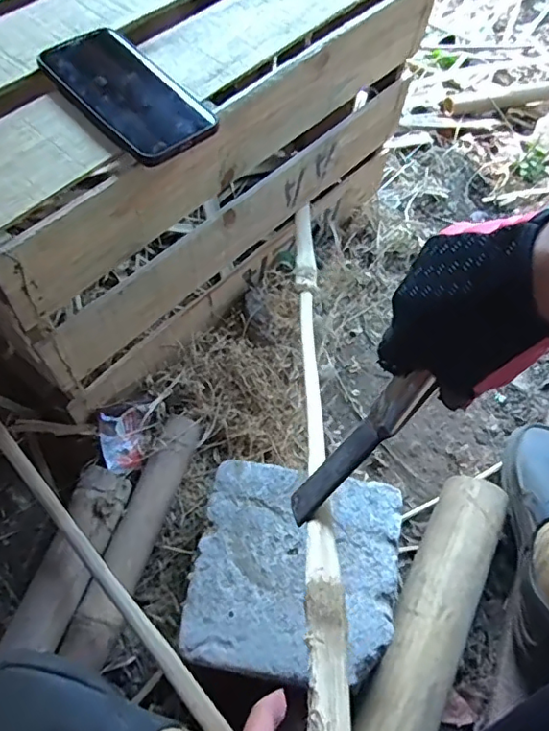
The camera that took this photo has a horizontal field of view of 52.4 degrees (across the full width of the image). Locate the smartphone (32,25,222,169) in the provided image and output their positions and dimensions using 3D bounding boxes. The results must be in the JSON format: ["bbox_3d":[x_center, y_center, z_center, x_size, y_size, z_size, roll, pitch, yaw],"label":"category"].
[{"bbox_3d":[-0.128,-0.236,0.477,0.088,0.013,0.164,-36,71,-28],"label":"smartphone"}]

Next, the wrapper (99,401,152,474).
[{"bbox_3d":[-0.174,0.086,0.660,0.058,0.012,0.077,-5,75,-25],"label":"wrapper"}]

